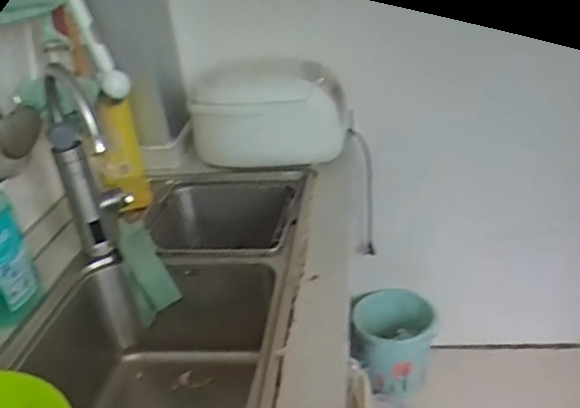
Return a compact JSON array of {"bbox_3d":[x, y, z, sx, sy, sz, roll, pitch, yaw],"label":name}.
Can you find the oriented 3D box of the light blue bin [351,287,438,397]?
[{"bbox_3d":[0.291,0.383,1.569,0.223,0.245,0.174,1,28,14],"label":"light blue bin"}]

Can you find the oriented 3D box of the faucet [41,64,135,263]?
[{"bbox_3d":[-0.307,-0.042,0.877,0.086,0.340,0.184,-18,29,-22],"label":"faucet"}]

